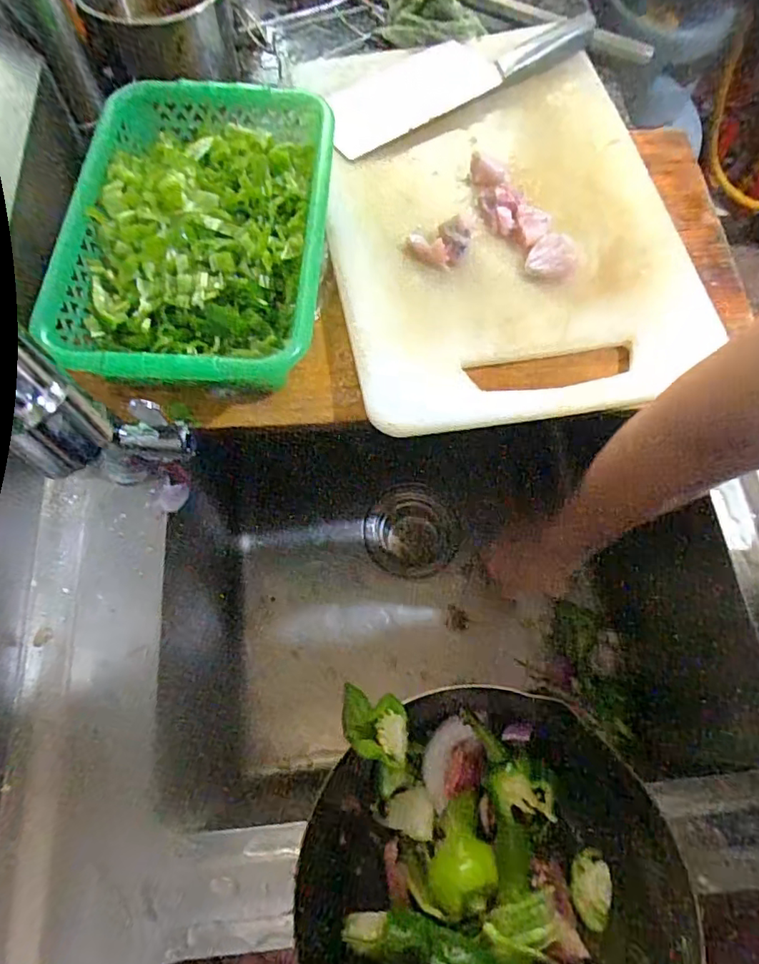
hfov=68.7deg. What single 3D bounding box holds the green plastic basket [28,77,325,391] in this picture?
[{"bbox_3d":[-0.130,-0.182,0.425,0.186,0.069,0.275,6,68,2],"label":"green plastic basket"}]

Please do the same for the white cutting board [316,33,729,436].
[{"bbox_3d":[0.106,-0.218,0.468,0.288,0.022,0.355,-7,70,-7],"label":"white cutting board"}]

